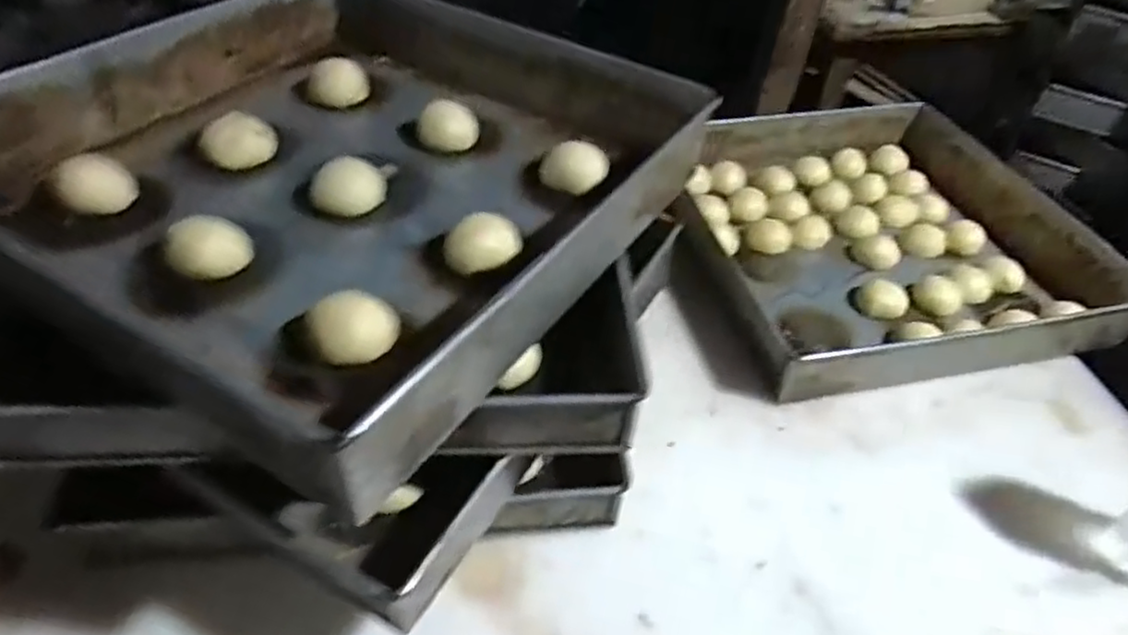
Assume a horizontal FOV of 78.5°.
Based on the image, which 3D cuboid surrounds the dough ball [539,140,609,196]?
[{"bbox_3d":[0.009,-0.118,0.537,0.044,0.024,0.041,3,44,-3],"label":"dough ball"}]

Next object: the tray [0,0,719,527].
[{"bbox_3d":[-0.156,-0.110,0.501,0.405,0.085,0.417,26,48,19],"label":"tray"}]

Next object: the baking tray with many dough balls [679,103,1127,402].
[{"bbox_3d":[0.357,-0.101,0.798,0.420,0.078,0.402,-6,46,-12],"label":"baking tray with many dough balls"}]

